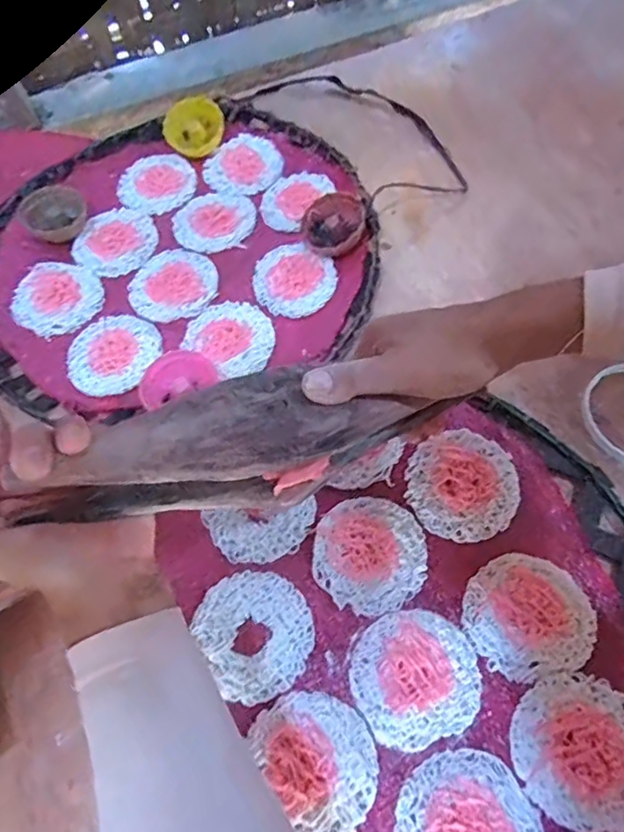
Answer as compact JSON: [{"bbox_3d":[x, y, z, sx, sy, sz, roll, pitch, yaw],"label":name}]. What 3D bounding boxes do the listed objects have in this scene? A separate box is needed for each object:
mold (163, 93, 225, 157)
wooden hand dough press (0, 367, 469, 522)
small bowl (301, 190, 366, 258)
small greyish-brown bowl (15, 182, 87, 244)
[{"bbox_3d":[-0.127,-0.309,0.601,0.068,0.022,0.068,0,80,2],"label":"mold"},{"bbox_3d":[-0.050,0.017,0.309,0.203,0.059,0.053,-11,64,-9],"label":"wooden hand dough press"},{"bbox_3d":[0.020,-0.177,0.520,0.056,0.020,0.058,-1,64,2],"label":"small bowl"},{"bbox_3d":[-0.248,-0.196,0.547,0.061,0.021,0.052,-35,68,-14],"label":"small greyish-brown bowl"}]

